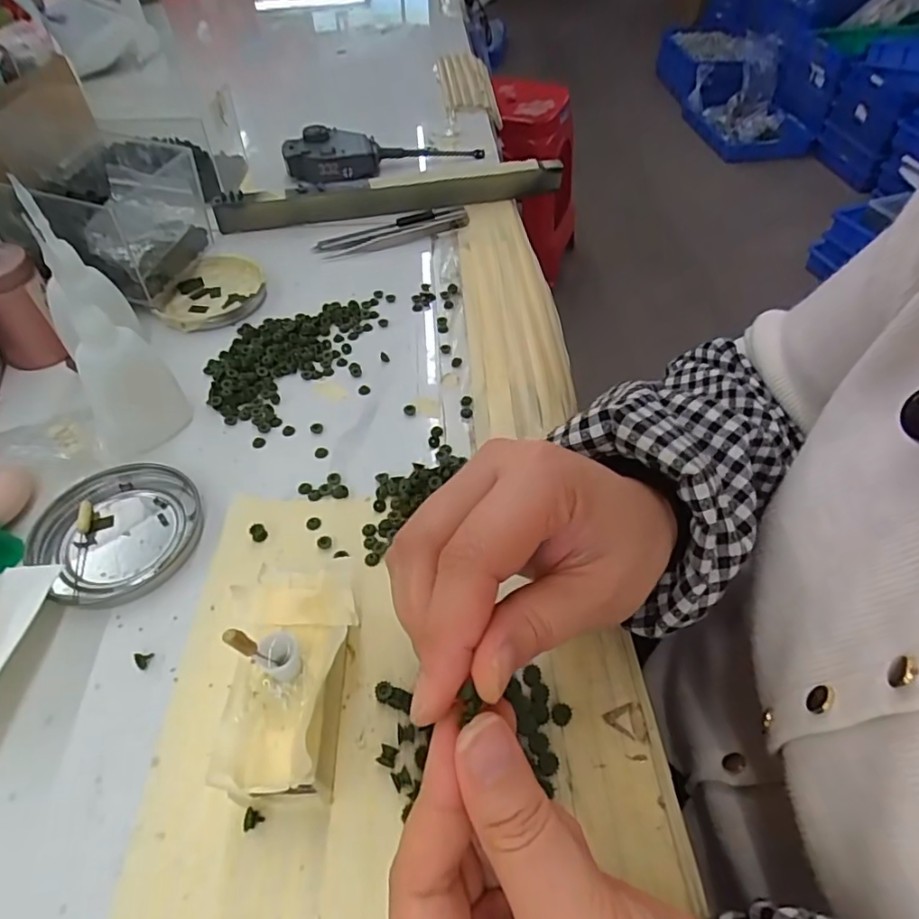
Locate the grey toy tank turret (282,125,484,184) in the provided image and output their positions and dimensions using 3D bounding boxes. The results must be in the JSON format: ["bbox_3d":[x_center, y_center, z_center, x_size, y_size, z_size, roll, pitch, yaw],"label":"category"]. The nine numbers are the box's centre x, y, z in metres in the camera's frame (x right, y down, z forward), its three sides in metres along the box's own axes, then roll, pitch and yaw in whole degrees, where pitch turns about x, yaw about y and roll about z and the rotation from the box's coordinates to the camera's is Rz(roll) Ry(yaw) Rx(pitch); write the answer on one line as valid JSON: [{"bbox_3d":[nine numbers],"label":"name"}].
[{"bbox_3d":[-0.073,-0.300,0.545,0.184,0.031,0.054,-19,53,-15],"label":"grey toy tank turret"}]

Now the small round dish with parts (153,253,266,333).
[{"bbox_3d":[-0.178,-0.121,0.414,0.069,0.013,0.082,12,51,10],"label":"small round dish with parts"}]

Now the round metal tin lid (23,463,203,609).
[{"bbox_3d":[-0.172,0.036,0.282,0.079,0.009,0.076,0,50,0],"label":"round metal tin lid"}]

